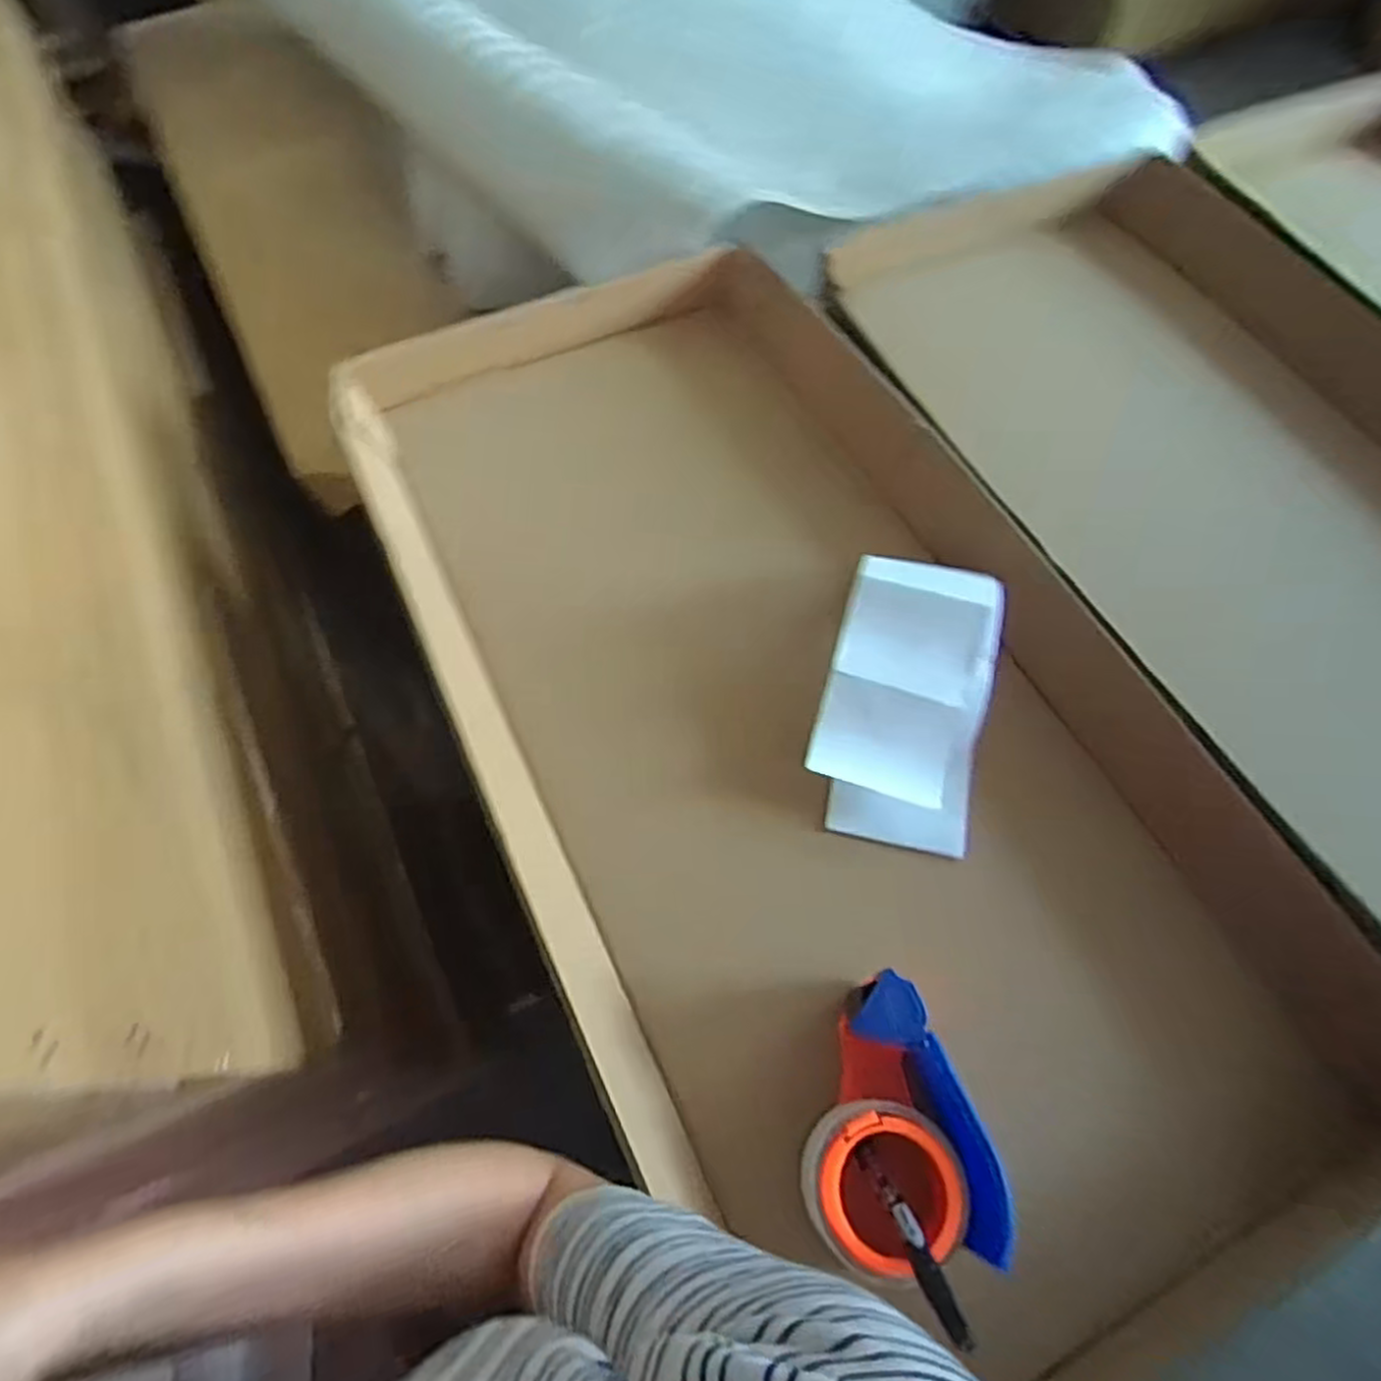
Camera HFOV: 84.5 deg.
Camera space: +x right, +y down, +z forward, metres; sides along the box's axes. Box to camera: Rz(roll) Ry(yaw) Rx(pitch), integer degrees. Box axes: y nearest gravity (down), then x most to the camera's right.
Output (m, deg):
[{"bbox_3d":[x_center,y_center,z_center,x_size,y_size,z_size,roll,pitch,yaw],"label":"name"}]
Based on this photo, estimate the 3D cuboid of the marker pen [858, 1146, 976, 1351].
[{"bbox_3d":[0.115,0.285,0.399,0.012,0.109,0.011,-18,111,-8],"label":"marker pen"}]

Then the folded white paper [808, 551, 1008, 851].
[{"bbox_3d":[0.163,0.004,0.570,0.120,0.057,0.211,12,66,5],"label":"folded white paper"}]

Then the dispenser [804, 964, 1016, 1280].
[{"bbox_3d":[0.110,0.253,0.446,0.097,0.076,0.149,-11,66,-5],"label":"dispenser"}]

